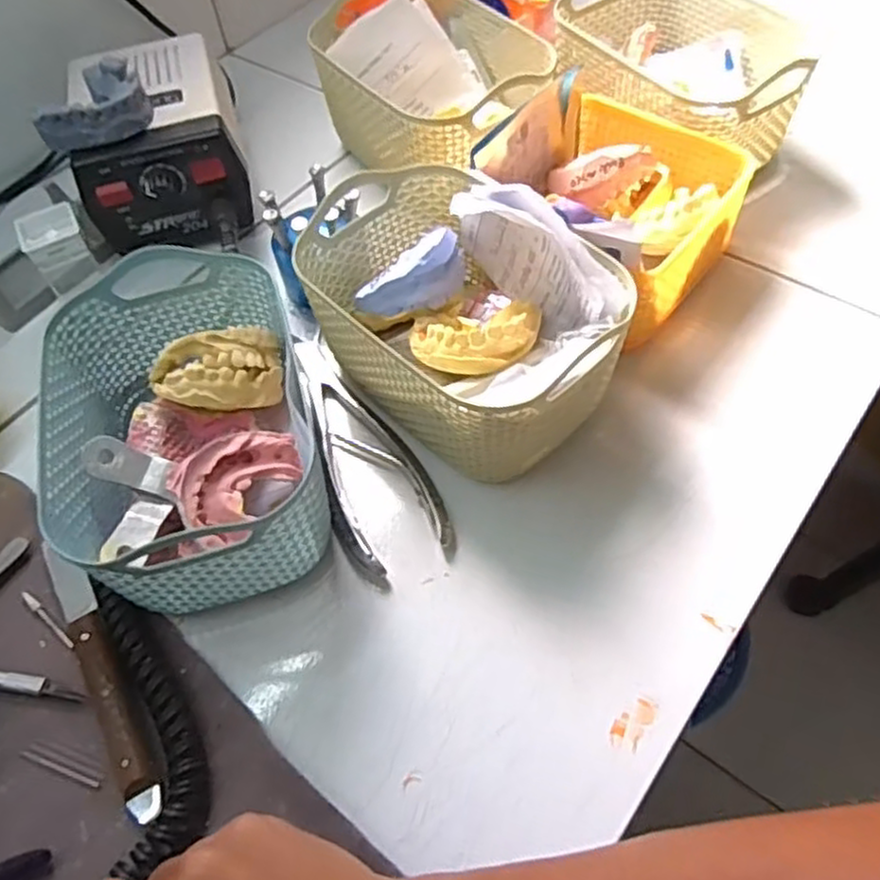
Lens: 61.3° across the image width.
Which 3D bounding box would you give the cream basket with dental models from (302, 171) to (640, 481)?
[{"bbox_3d":[0.008,-0.069,0.412,0.119,0.098,0.181,-37,60,-18],"label":"cream basket with dental models"}]

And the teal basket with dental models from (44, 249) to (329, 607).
[{"bbox_3d":[-0.127,-0.004,0.385,0.114,0.083,0.181,-14,56,-4],"label":"teal basket with dental models"}]

